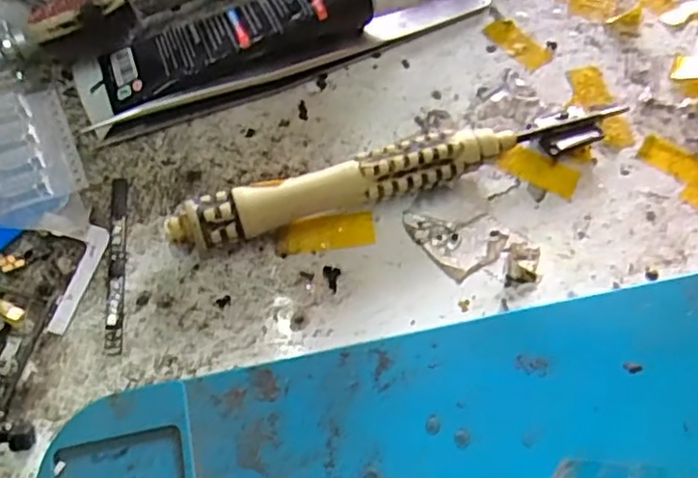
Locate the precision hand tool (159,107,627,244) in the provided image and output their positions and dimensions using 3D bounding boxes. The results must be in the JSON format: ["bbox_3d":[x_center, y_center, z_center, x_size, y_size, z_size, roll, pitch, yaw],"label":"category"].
[{"bbox_3d":[0.015,-0.017,0.171,0.122,0.014,0.012,-15,66,-11],"label":"precision hand tool"}]

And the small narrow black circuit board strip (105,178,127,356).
[{"bbox_3d":[-0.059,0.005,0.162,0.004,0.004,0.048,-5,64,-6],"label":"small narrow black circuit board strip"}]

